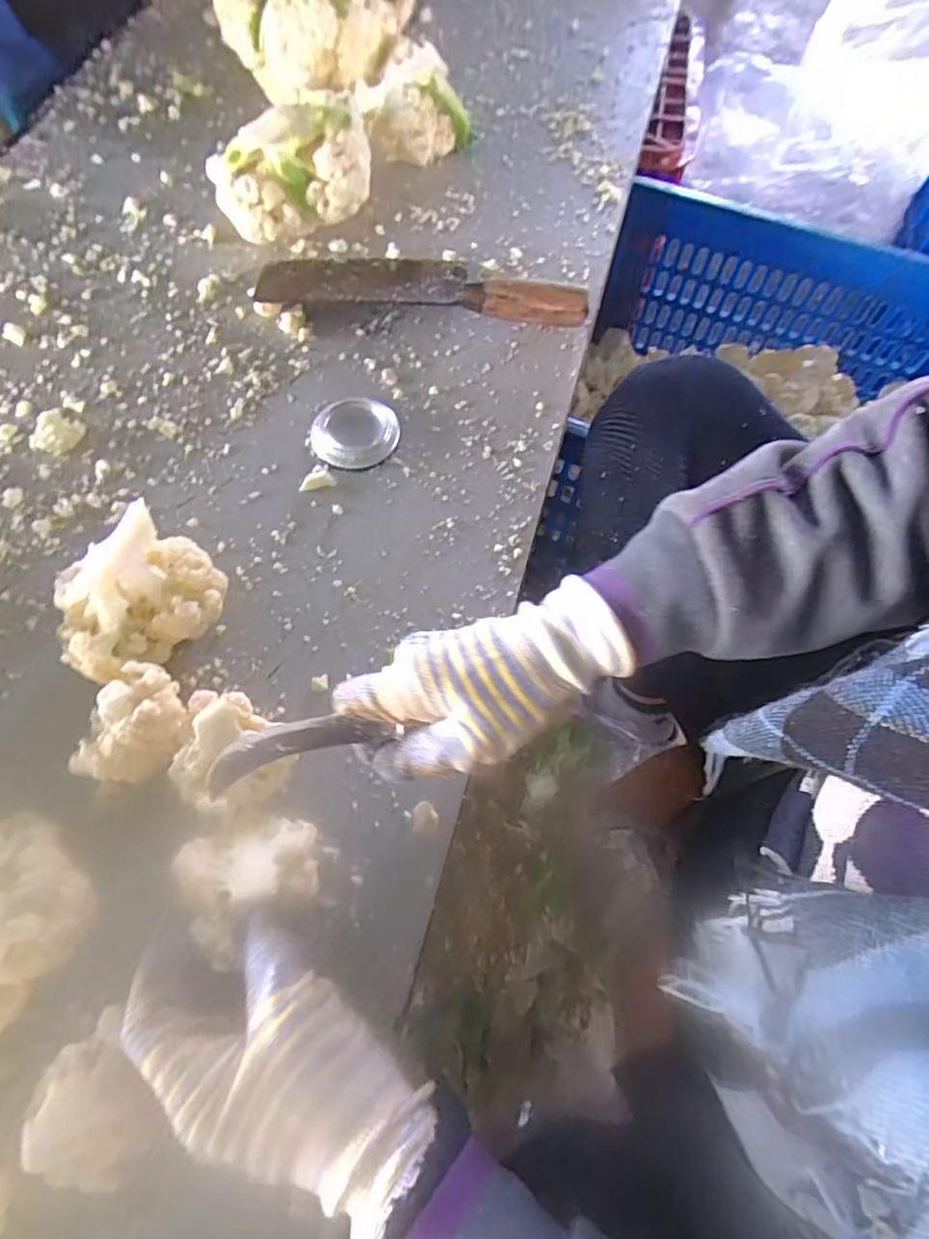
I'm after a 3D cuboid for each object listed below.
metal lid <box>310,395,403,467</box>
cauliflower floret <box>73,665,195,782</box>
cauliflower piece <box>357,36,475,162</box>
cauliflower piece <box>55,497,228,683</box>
[{"bbox_3d":[-0.080,-0.139,0.430,0.063,0.014,0.056,-12,67,-6],"label":"metal lid"},{"bbox_3d":[-0.175,0.063,0.324,0.050,0.044,0.063,24,68,9],"label":"cauliflower floret"},{"bbox_3d":[-0.048,-0.470,0.541,0.110,0.071,0.096,-3,66,-2],"label":"cauliflower piece"},{"bbox_3d":[-0.184,-0.008,0.337,0.090,0.077,0.062,-36,72,-16],"label":"cauliflower piece"}]

